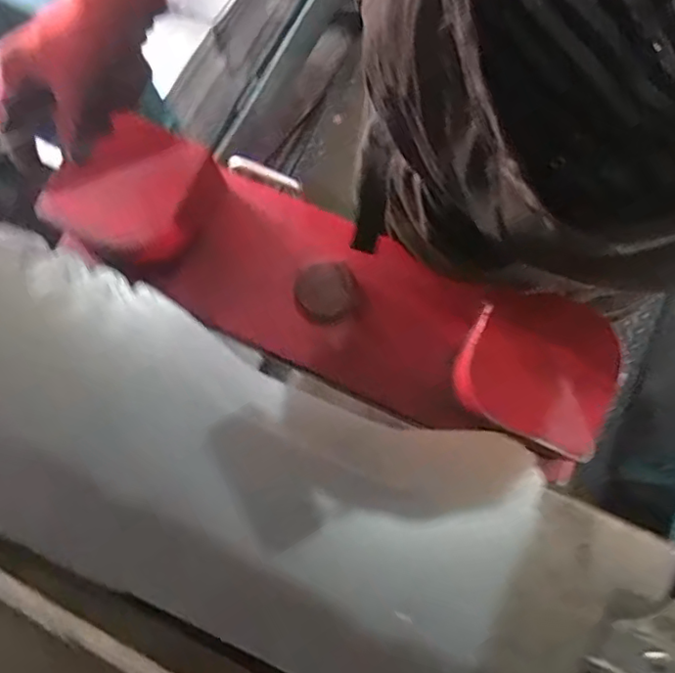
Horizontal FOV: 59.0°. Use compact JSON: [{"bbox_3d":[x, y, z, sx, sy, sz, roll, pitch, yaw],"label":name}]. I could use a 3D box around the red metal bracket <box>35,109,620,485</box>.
[{"bbox_3d":[-0.014,-0.044,0.550,0.503,0.120,0.141,22,80,8],"label":"red metal bracket"}]

